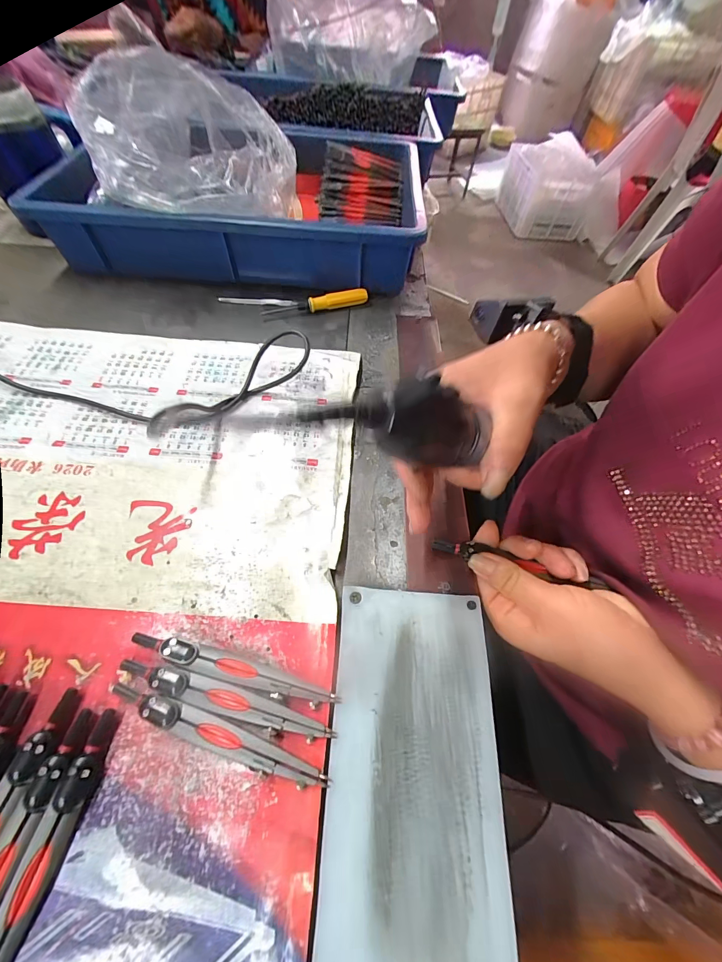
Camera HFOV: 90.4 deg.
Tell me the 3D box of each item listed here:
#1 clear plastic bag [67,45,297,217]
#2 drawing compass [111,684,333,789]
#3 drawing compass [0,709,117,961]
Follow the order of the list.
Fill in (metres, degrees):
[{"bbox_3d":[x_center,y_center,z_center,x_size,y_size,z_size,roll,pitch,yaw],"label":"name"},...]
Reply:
[{"bbox_3d":[-0.175,-0.379,0.386,0.191,0.096,0.200,-6,59,-9],"label":"clear plastic bag"},{"bbox_3d":[-0.081,0.141,0.200,0.131,0.005,0.017,18,59,9],"label":"drawing compass"},{"bbox_3d":[-0.155,0.186,0.171,0.015,0.012,0.127,12,58,5],"label":"drawing compass"}]

